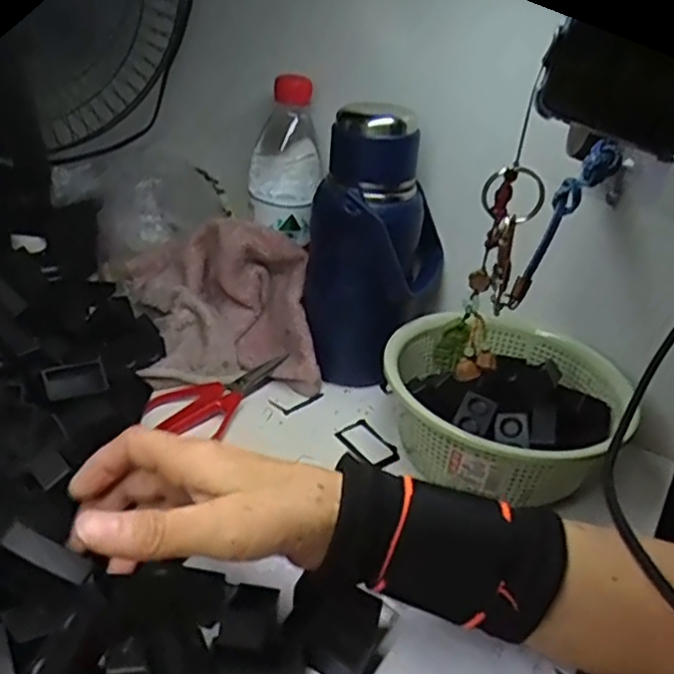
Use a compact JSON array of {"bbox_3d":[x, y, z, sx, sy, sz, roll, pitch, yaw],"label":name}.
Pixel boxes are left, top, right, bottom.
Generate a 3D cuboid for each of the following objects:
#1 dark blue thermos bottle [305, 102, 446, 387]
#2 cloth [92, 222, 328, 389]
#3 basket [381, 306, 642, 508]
[{"bbox_3d":[0.030,-0.072,0.553,0.094,0.208,0.102,16,31,13],"label":"dark blue thermos bottle"},{"bbox_3d":[-0.111,-0.042,0.594,0.152,0.098,0.185,-3,32,-18],"label":"cloth"},{"bbox_3d":[0.121,0.047,0.508,0.168,0.069,0.173,6,30,-3],"label":"basket"}]

